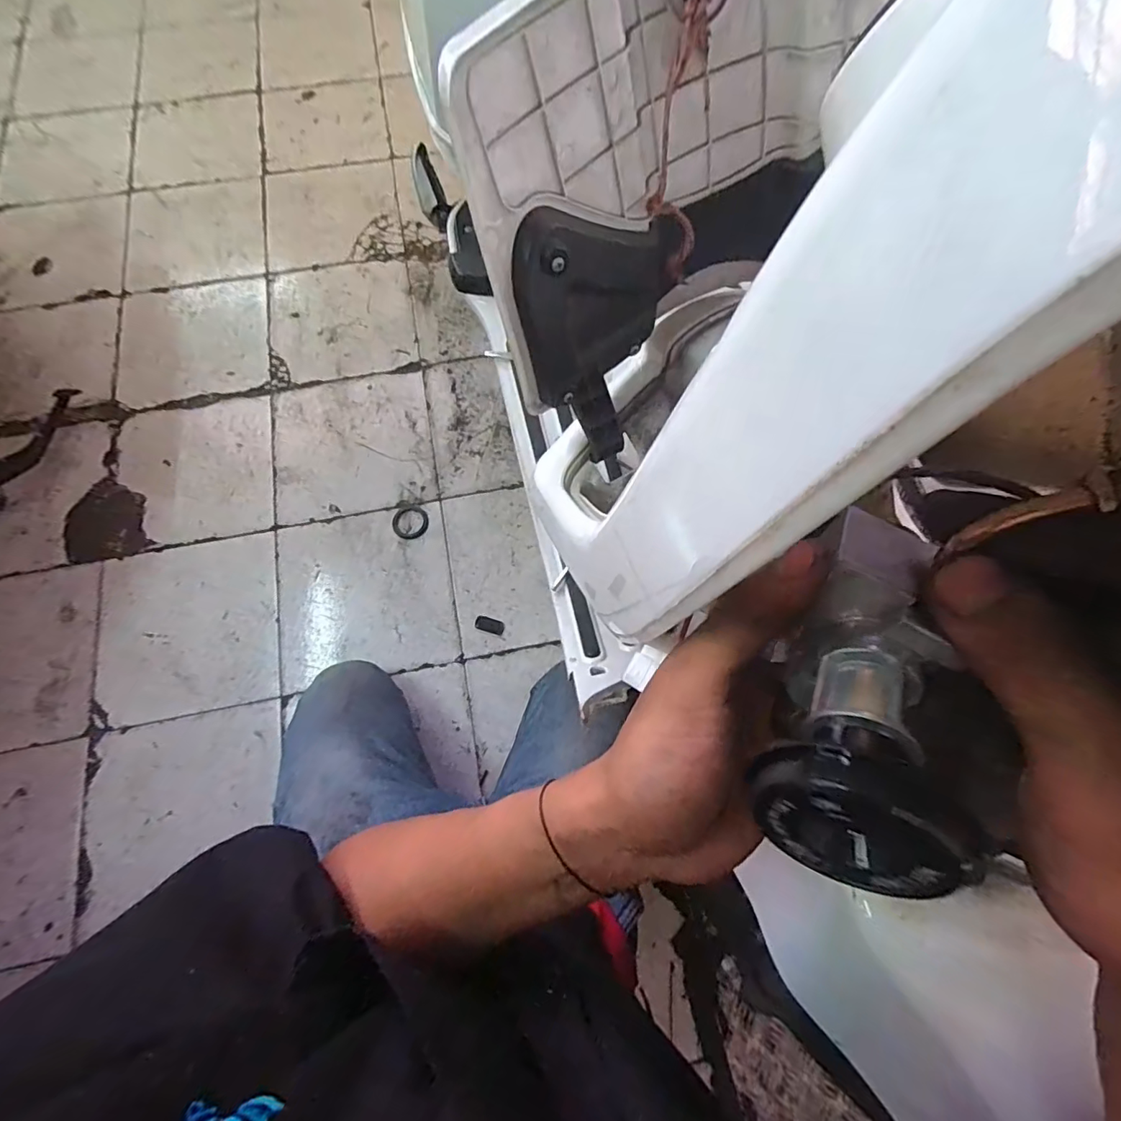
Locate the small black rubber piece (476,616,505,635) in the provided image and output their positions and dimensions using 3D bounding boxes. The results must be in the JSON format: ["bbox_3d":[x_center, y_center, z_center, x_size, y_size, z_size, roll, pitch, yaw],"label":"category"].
[{"bbox_3d":[-0.121,0.112,0.887,0.050,0.007,0.023,16,72,4],"label":"small black rubber piece"}]

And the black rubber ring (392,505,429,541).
[{"bbox_3d":[-0.274,-0.070,0.945,0.063,0.008,0.064,0,72,-1],"label":"black rubber ring"}]

